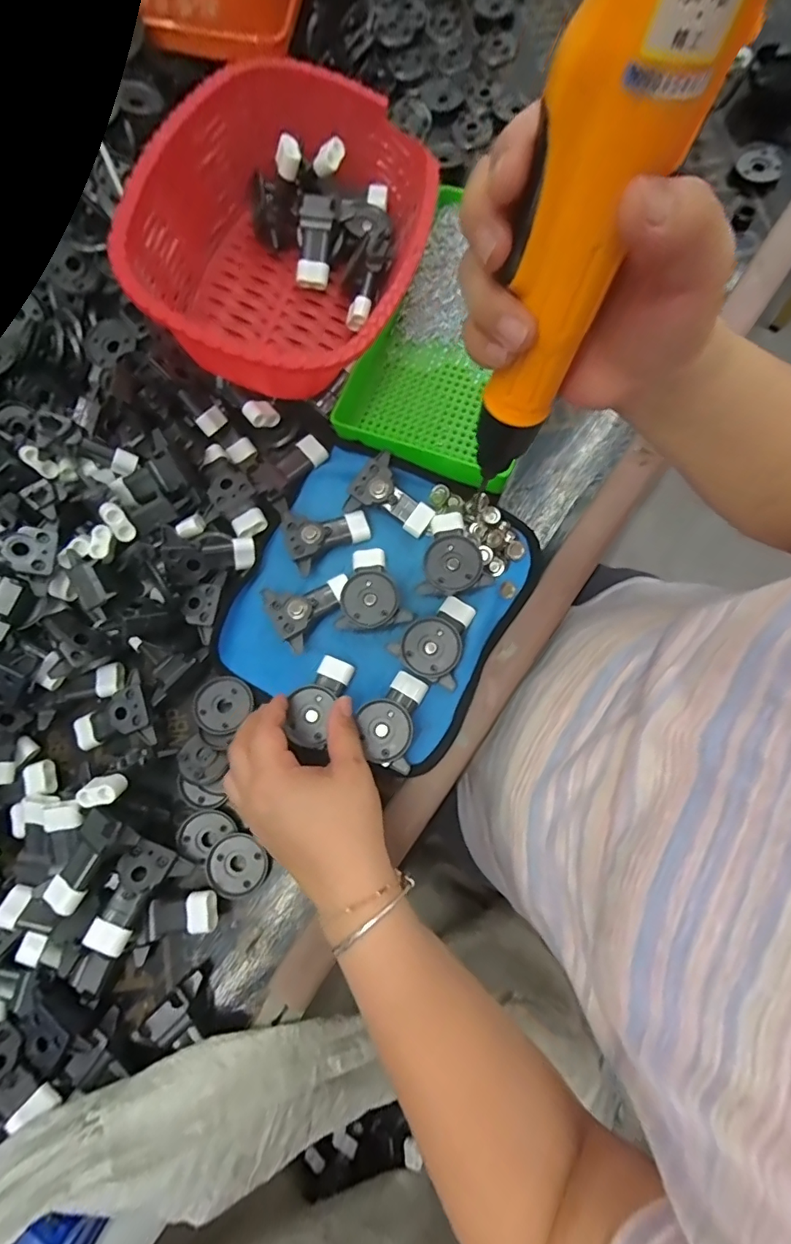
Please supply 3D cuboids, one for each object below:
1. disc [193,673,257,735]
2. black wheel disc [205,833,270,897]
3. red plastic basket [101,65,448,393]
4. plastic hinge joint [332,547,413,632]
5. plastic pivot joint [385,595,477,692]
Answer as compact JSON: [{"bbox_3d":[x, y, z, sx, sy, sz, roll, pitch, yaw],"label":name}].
[{"bbox_3d":[-0.132,0.061,0.372,0.041,0.012,0.041,-1,78,3],"label":"disc"},{"bbox_3d":[-0.112,0.172,0.346,0.037,0.006,0.041,-44,79,-6],"label":"black wheel disc"},{"bbox_3d":[-0.074,-0.288,0.377,0.184,0.114,0.269,14,79,6],"label":"red plastic basket"},{"bbox_3d":[-0.013,-0.024,0.373,0.050,0.024,0.068,7,78,5],"label":"plastic hinge joint"},{"bbox_3d":[0.034,0.011,0.358,0.050,0.013,0.064,34,82,10],"label":"plastic pivot joint"}]

